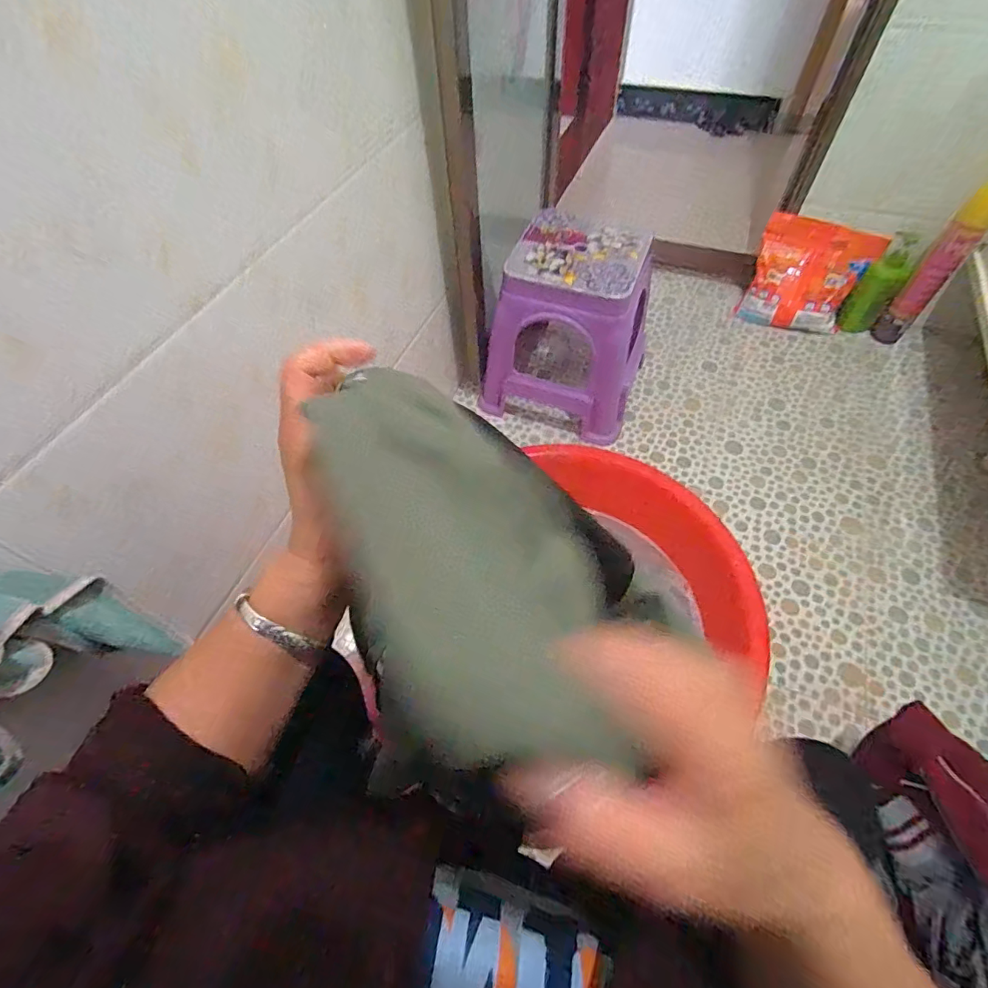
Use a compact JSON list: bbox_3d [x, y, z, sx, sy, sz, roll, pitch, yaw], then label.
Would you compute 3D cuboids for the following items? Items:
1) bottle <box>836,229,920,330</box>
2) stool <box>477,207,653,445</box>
[{"bbox_3d":[0.911,-0.489,1.155,0.087,0.228,0.060,31,64,22],"label":"bottle"},{"bbox_3d":[0.156,-0.345,1.040,0.313,0.345,0.273,14,59,13],"label":"stool"}]

